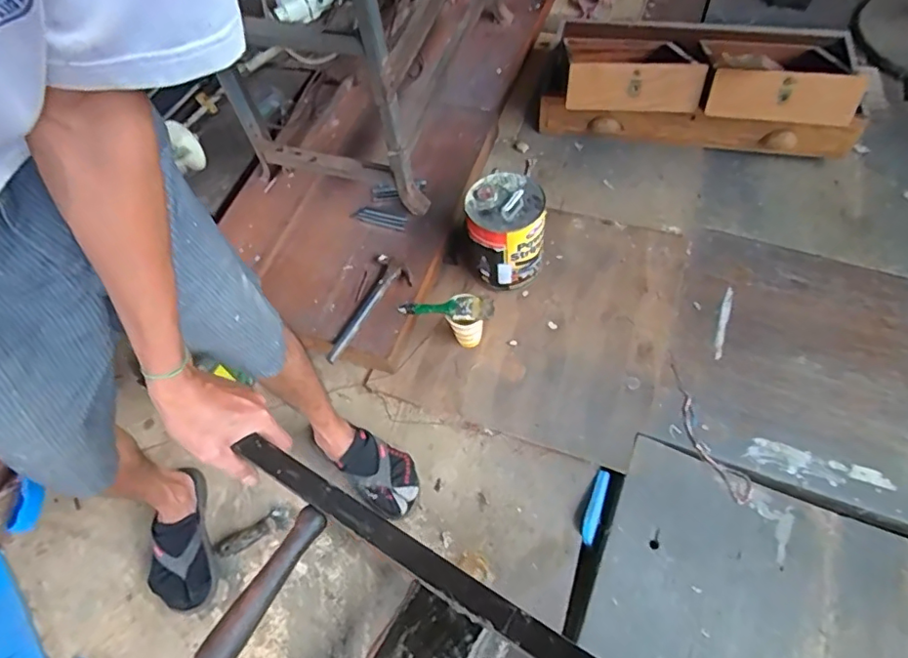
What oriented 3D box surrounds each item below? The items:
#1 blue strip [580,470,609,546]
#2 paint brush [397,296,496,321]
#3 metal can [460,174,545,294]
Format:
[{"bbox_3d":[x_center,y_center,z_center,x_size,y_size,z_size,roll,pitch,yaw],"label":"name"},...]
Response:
[{"bbox_3d":[0.262,0.330,1.012,0.026,0.021,0.132,17,65,10],"label":"blue strip"},{"bbox_3d":[-0.014,-0.047,1.097,0.190,0.030,0.052,7,59,9],"label":"paint brush"},{"bbox_3d":[0.109,-0.212,1.190,0.162,0.200,0.177,-2,58,4],"label":"metal can"}]

